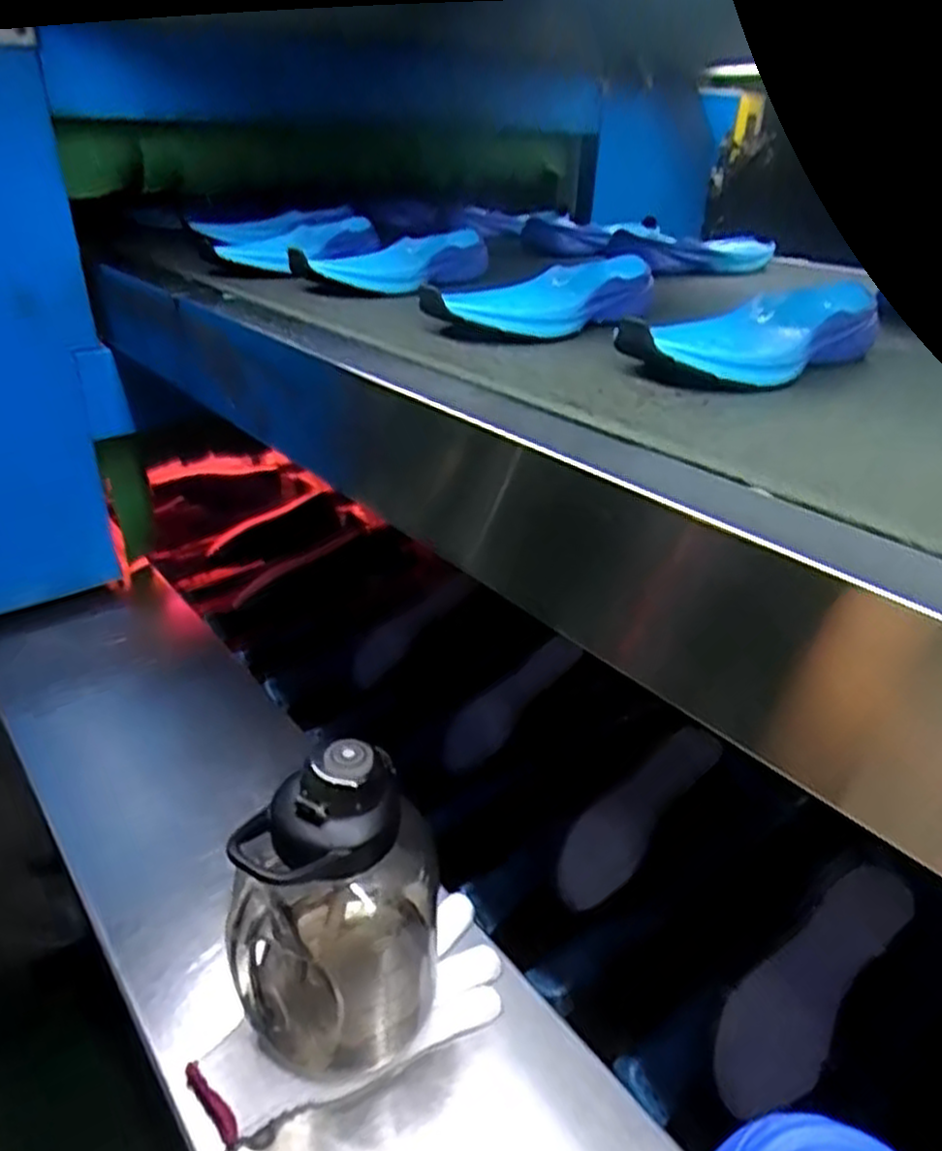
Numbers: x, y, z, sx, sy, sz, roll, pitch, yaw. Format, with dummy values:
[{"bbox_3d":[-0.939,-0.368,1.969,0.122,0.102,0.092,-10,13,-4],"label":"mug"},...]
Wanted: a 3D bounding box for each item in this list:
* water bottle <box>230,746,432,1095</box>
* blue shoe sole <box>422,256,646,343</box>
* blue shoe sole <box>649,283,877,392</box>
[{"bbox_3d":[-0.087,0.212,0.477,0.117,0.214,0.095,-2,31,-1],"label":"water bottle"},{"bbox_3d":[0.064,-0.226,0.626,0.091,0.035,0.216,21,37,33],"label":"blue shoe sole"},{"bbox_3d":[0.210,-0.171,0.537,0.093,0.031,0.243,24,39,37],"label":"blue shoe sole"}]

